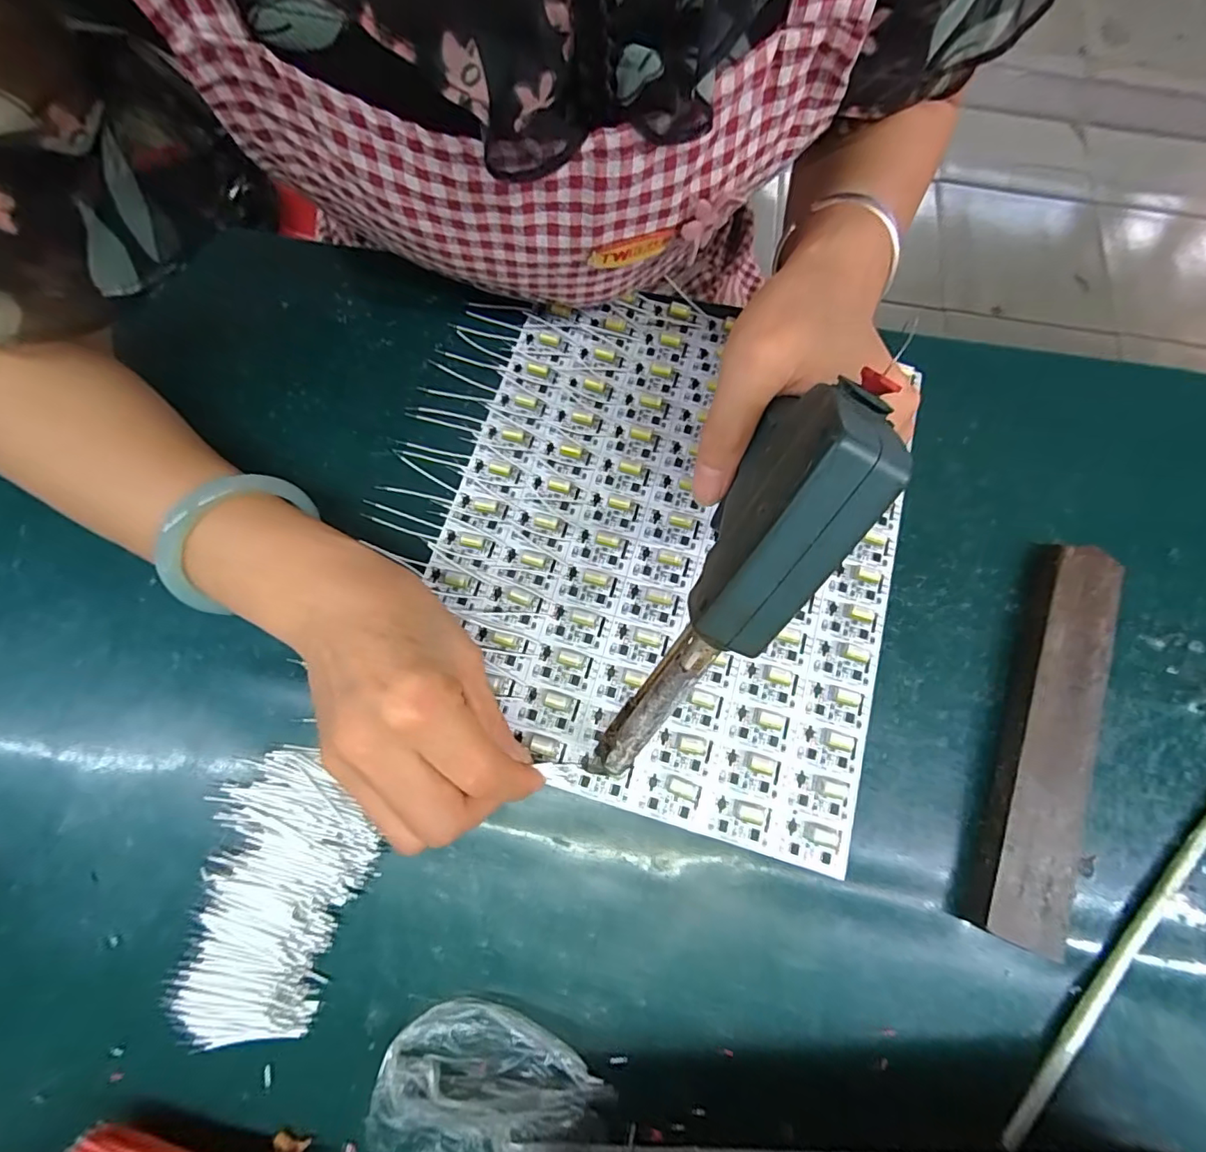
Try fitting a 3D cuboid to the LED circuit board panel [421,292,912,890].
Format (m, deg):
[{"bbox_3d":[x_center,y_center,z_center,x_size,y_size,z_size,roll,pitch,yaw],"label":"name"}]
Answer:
[{"bbox_3d":[0.038,-0.024,0.299,0.246,0.009,0.289,16,74,3],"label":"LED circuit board panel"}]

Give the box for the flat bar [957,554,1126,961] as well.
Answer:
[{"bbox_3d":[0.232,0.079,0.277,0.040,0.020,0.206,23,75,5],"label":"flat bar"}]

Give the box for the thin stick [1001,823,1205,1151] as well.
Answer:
[{"bbox_3d":[0.279,0.149,0.256,0.291,0.011,0.011,-40,79,-12],"label":"thin stick"}]

